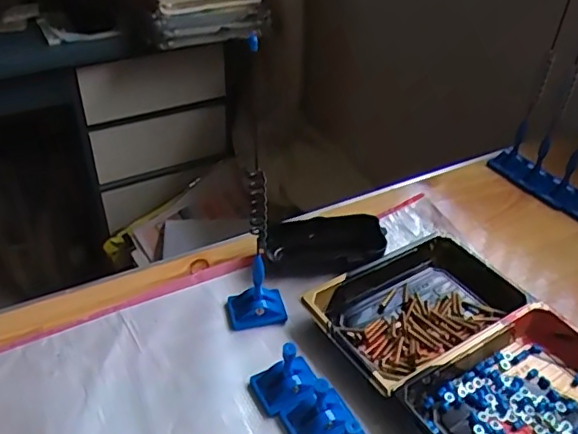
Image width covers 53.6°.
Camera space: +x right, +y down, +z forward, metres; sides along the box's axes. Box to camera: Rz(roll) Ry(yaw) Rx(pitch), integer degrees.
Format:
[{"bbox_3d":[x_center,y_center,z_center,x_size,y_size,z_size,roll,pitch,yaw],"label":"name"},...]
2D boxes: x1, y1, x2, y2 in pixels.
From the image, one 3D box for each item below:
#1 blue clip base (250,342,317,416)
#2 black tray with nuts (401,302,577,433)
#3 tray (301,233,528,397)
[{"bbox_3d":[-0.002,0.107,0.392,0.043,0.041,0.035,-13,40,-18],"label":"blue clip base"},{"bbox_3d":[0.162,0.125,0.388,0.156,0.029,0.108,-21,43,-27],"label":"black tray with nuts"},{"bbox_3d":[0.107,0.071,0.463,0.167,0.023,0.108,-21,43,-27],"label":"tray"}]

